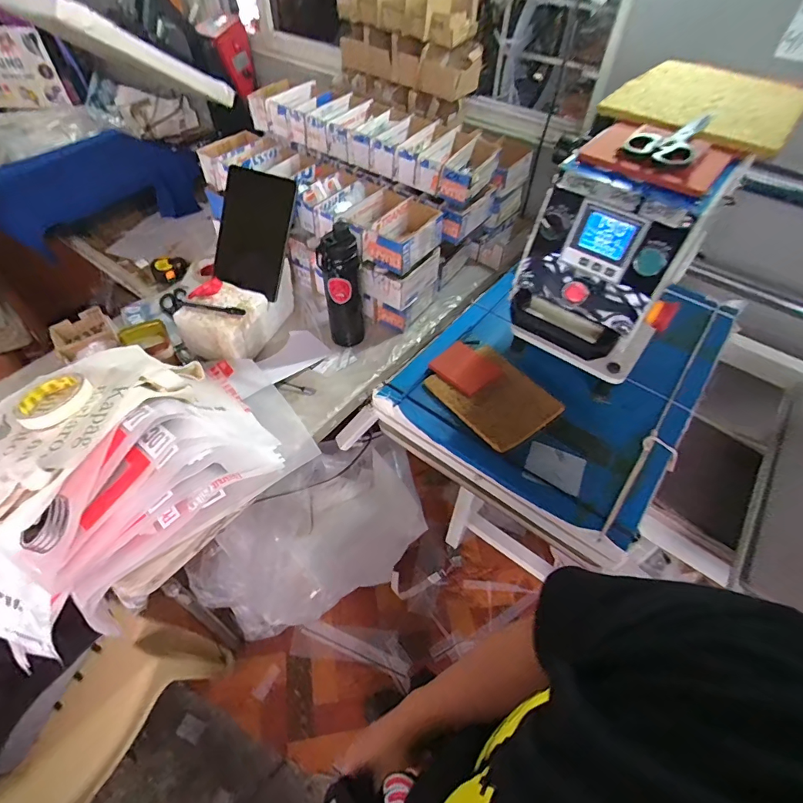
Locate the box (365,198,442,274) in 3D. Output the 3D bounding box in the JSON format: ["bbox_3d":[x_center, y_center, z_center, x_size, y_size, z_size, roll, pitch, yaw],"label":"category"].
[{"bbox_3d":[0.008,-0.348,0.928,0.104,0.065,0.163,29,56,20],"label":"box"}]

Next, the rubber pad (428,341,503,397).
[{"bbox_3d":[0.104,-0.055,0.704,0.083,0.019,0.086,-34,59,-25],"label":"rubber pad"}]

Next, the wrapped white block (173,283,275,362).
[{"bbox_3d":[-0.372,-0.164,0.942,0.147,0.109,0.138,20,53,14],"label":"wrapped white block"}]

